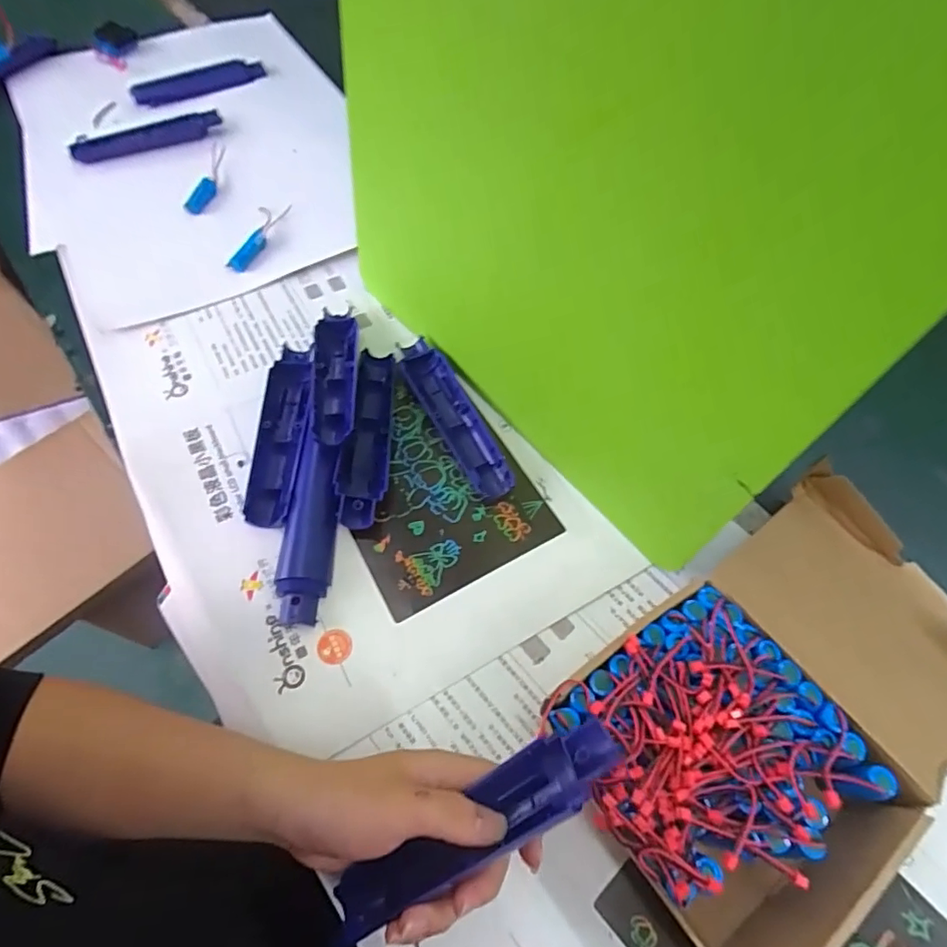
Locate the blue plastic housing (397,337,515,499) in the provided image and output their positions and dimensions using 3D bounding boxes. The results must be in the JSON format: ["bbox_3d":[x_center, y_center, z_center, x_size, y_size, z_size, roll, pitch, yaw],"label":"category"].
[{"bbox_3d":[-0.017,-0.050,0.457,0.036,0.019,0.164,-25,65,-14],"label":"blue plastic housing"}]

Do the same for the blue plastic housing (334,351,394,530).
[{"bbox_3d":[-0.087,-0.033,0.443,0.037,0.027,0.166,-1,61,-2],"label":"blue plastic housing"}]

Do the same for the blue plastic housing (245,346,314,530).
[{"bbox_3d":[-0.152,-0.033,0.437,0.042,0.032,0.158,-3,61,-3],"label":"blue plastic housing"}]

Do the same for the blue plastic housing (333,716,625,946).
[{"bbox_3d":[-0.003,0.179,0.271,0.171,0.027,0.033,-37,64,7],"label":"blue plastic housing"}]

